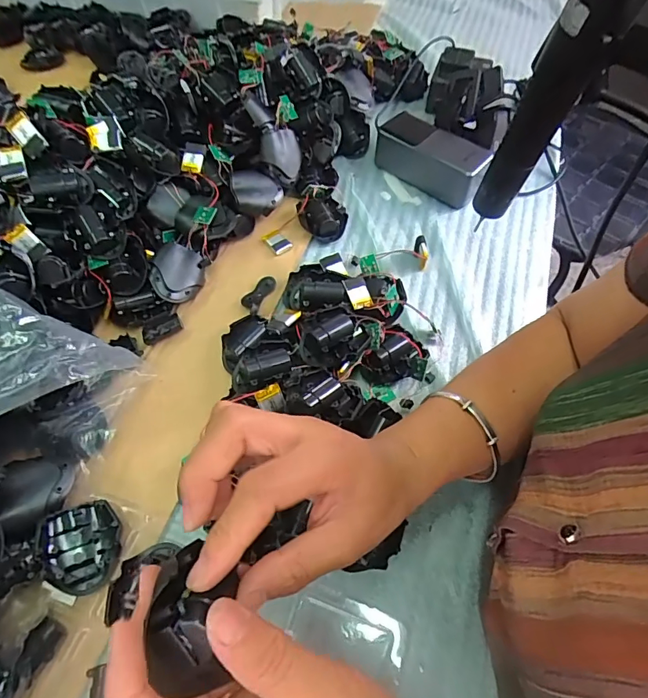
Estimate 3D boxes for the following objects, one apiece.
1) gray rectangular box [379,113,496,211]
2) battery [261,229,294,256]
[{"bbox_3d":[0.125,-0.225,0.536,0.127,0.052,0.056,33,64,17],"label":"gray rectangular box"},{"bbox_3d":[-0.052,-0.118,0.496,0.021,0.008,0.034,-30,64,-17],"label":"battery"}]

